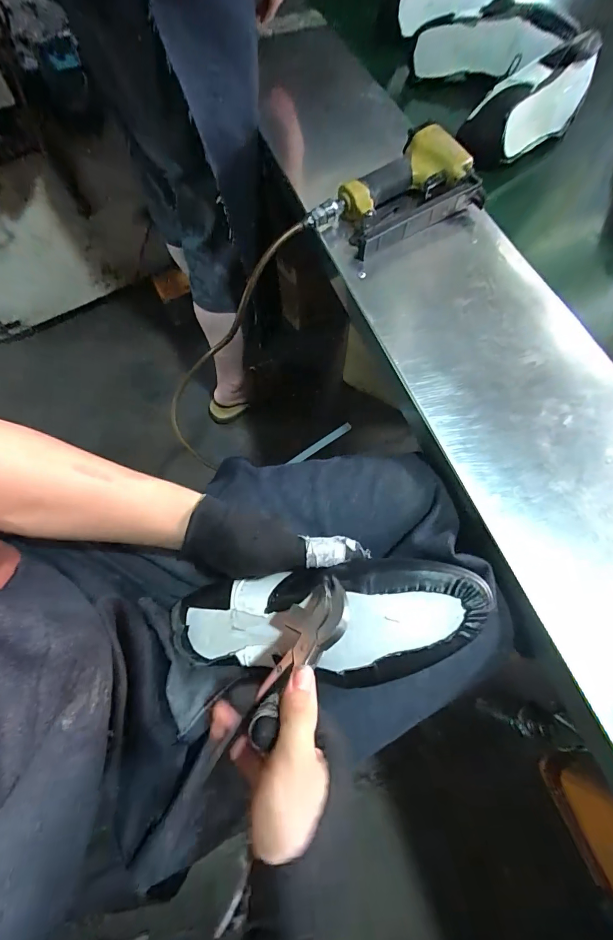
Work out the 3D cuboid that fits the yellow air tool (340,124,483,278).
[{"bbox_3d":[0.126,-0.356,0.523,0.206,0.052,0.130,-38,71,-13],"label":"yellow air tool"}]

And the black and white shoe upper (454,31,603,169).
[{"bbox_3d":[0.341,-0.560,0.614,0.240,0.089,0.090,-33,70,-11],"label":"black and white shoe upper"}]

